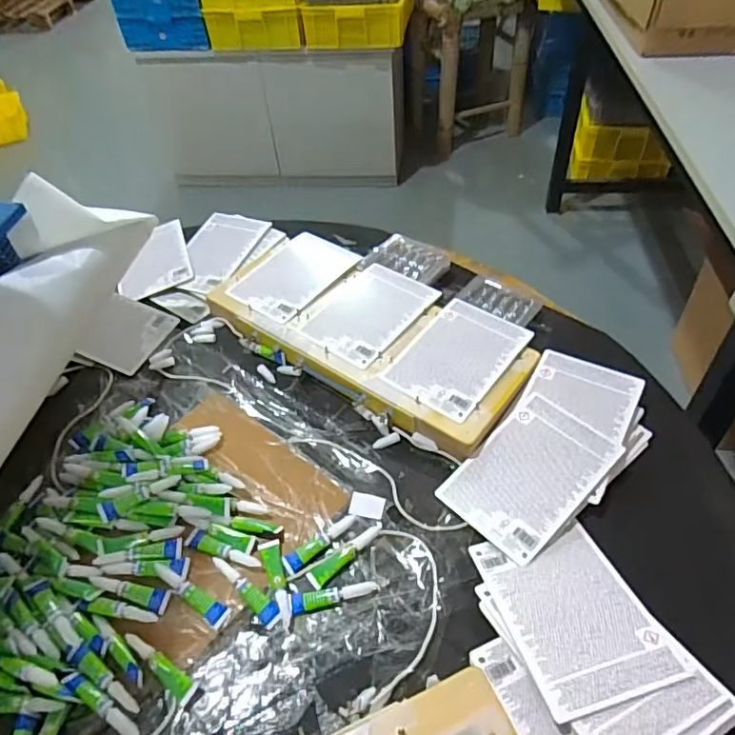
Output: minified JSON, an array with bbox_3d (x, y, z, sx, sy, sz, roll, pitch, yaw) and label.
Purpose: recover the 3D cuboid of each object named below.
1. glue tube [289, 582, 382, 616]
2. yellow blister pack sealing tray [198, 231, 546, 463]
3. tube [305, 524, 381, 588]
[{"bbox_3d":[-0.031,0.211,0.526,0.082,0.007,0.016,-11,47,-6],"label":"glue tube"},{"bbox_3d":[-0.003,-0.054,0.749,0.433,0.047,0.210,27,54,27],"label":"yellow blister pack sealing tray"},{"bbox_3d":[-0.020,0.183,0.552,0.084,0.007,0.018,-31,52,-23],"label":"tube"}]

